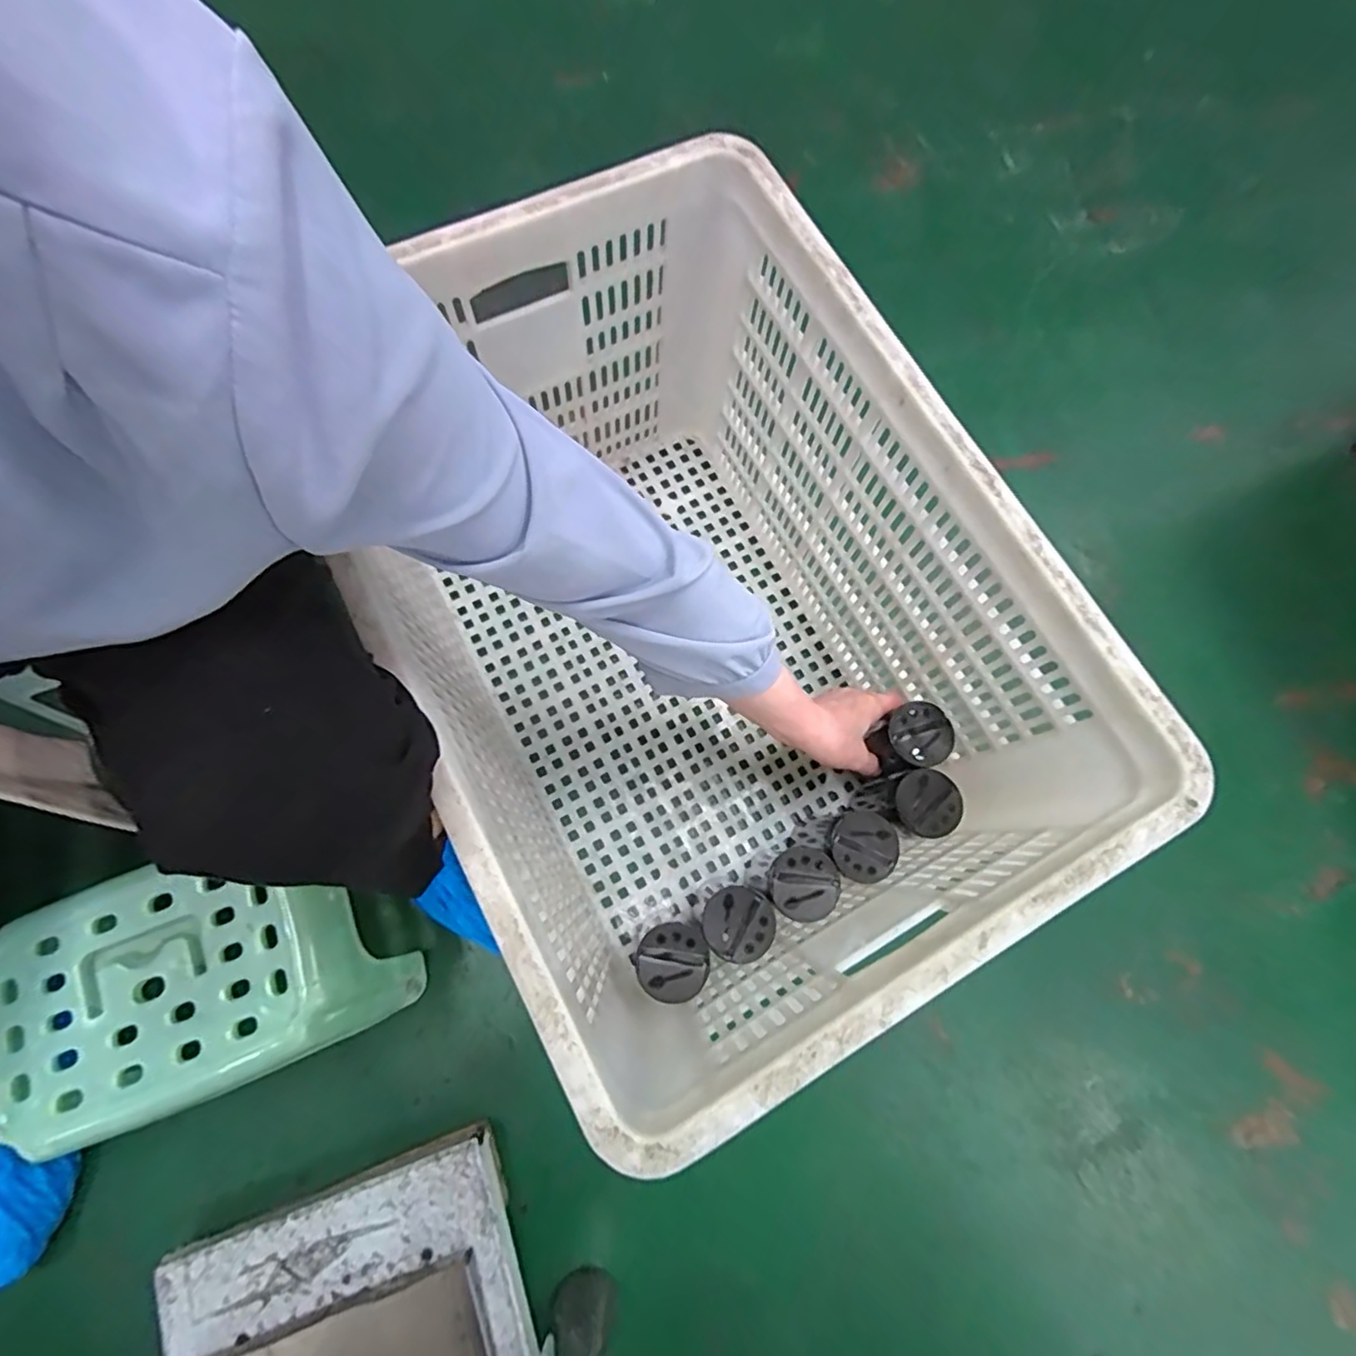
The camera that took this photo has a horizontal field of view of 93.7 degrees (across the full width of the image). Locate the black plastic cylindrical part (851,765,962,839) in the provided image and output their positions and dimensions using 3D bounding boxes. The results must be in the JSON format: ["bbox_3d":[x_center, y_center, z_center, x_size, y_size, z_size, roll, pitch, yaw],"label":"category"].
[{"bbox_3d":[0.232,0.131,0.647,0.073,0.140,0.059,27,75,6],"label":"black plastic cylindrical part"}]

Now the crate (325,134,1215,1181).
[{"bbox_3d":[0.004,-0.039,0.579,0.436,0.354,0.597,-28,76,-9],"label":"crate"}]

